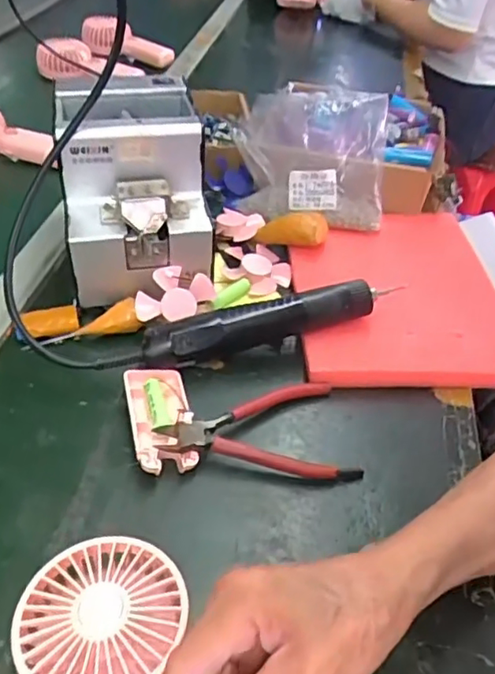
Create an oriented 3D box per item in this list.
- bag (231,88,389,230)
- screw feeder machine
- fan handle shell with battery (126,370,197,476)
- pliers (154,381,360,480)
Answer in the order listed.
[{"bbox_3d":[0.070,-0.202,0.624,0.147,0.105,0.117,-2,43,-6],"label":"bag"},{"bbox_3d":[-0.106,-0.144,0.545,0.124,0.147,0.162,-7,44,-11],"label":"screw feeder machine"},{"bbox_3d":[-0.066,0.064,0.445,0.043,0.026,0.094,-7,44,-14],"label":"fan handle shell with battery"},{"bbox_3d":[0.011,0.069,0.442,0.148,0.022,0.069,7,42,1],"label":"pliers"}]

